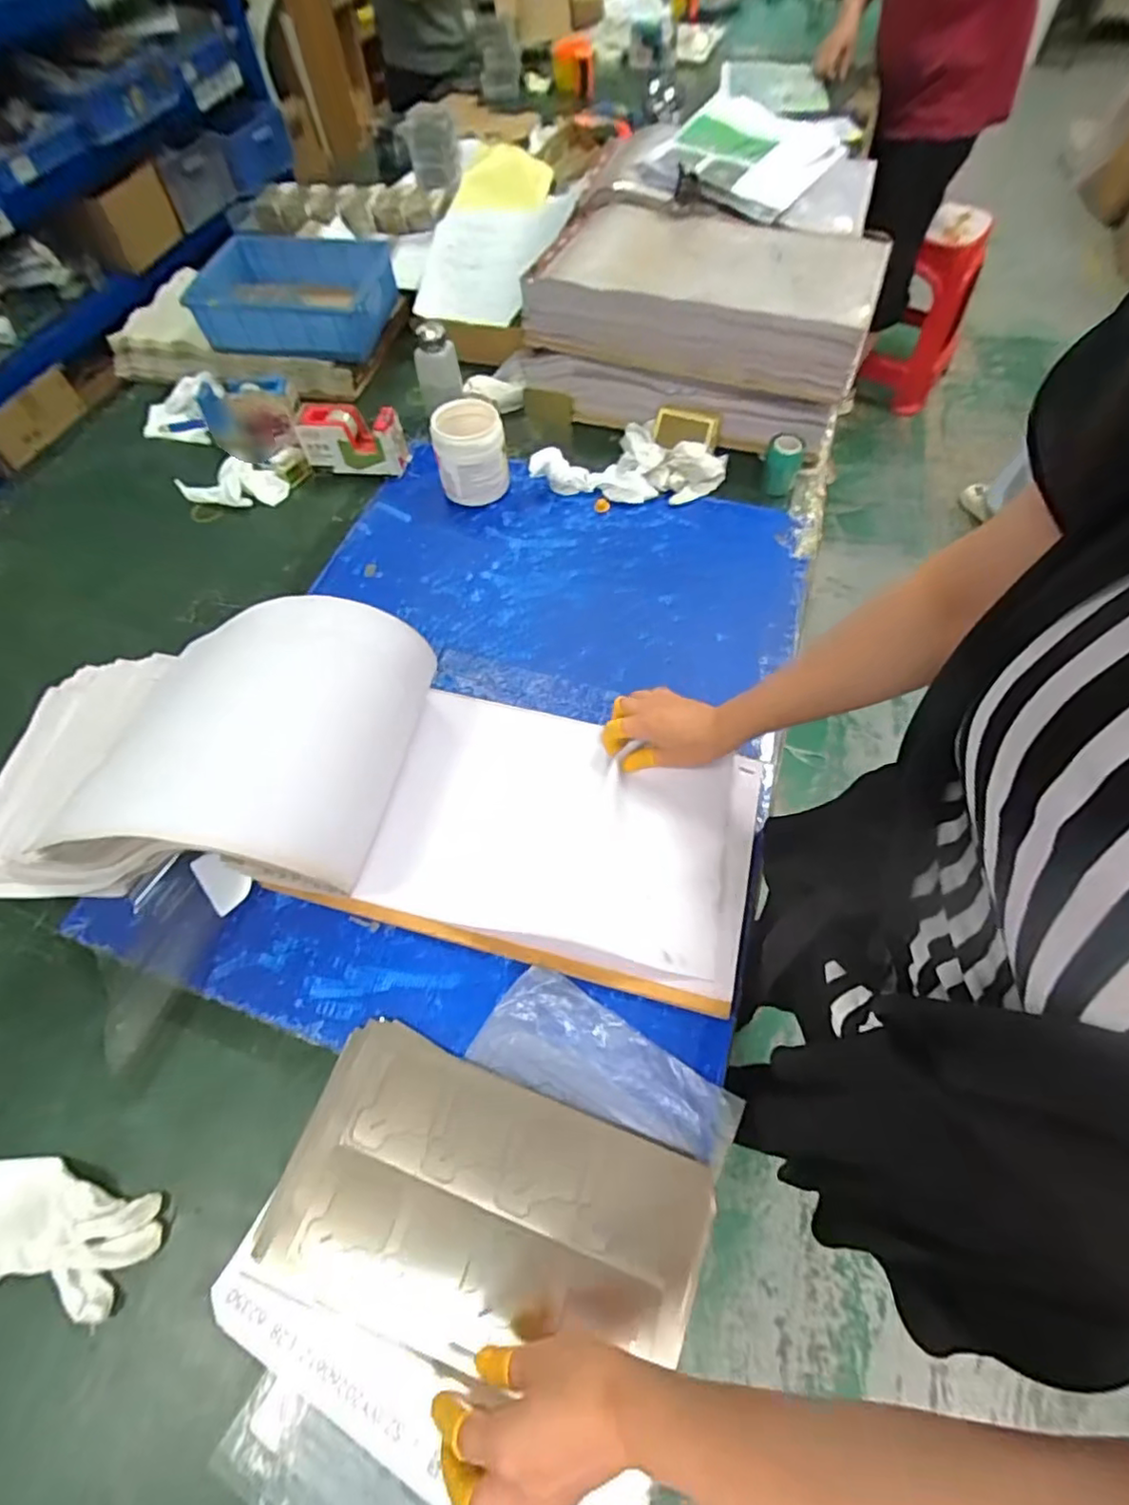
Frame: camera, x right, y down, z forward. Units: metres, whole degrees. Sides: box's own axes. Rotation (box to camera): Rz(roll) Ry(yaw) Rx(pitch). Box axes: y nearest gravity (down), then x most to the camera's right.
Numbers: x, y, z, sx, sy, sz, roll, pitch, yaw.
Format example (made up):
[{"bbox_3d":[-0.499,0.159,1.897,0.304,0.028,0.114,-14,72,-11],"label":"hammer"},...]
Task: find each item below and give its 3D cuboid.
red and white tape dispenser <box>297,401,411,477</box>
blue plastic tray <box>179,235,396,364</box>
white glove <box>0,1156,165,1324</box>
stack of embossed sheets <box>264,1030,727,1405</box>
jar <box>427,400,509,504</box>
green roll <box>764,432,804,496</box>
[{"bbox_3d":[-0.301,-0.444,0.874,0.141,0.087,0.043,1,61,1],"label":"red and white tape dispenser"},{"bbox_3d":[-0.406,-0.694,0.928,0.285,0.081,0.194,-3,61,0],"label":"blue plastic tray"},{"bbox_3d":[-0.402,0.367,0.467,0.176,0.015,0.084,5,61,3],"label":"white glove"},{"bbox_3d":[-0.061,0.353,0.467,0.314,0.018,0.183,19,63,11],"label":"stack of embossed sheets"},{"bbox_3d":[-0.129,-0.408,0.842,0.092,0.106,0.085,0,61,0],"label":"jar"},{"bbox_3d":[0.305,-0.404,0.858,0.050,0.066,0.045,18,63,10],"label":"green roll"}]

